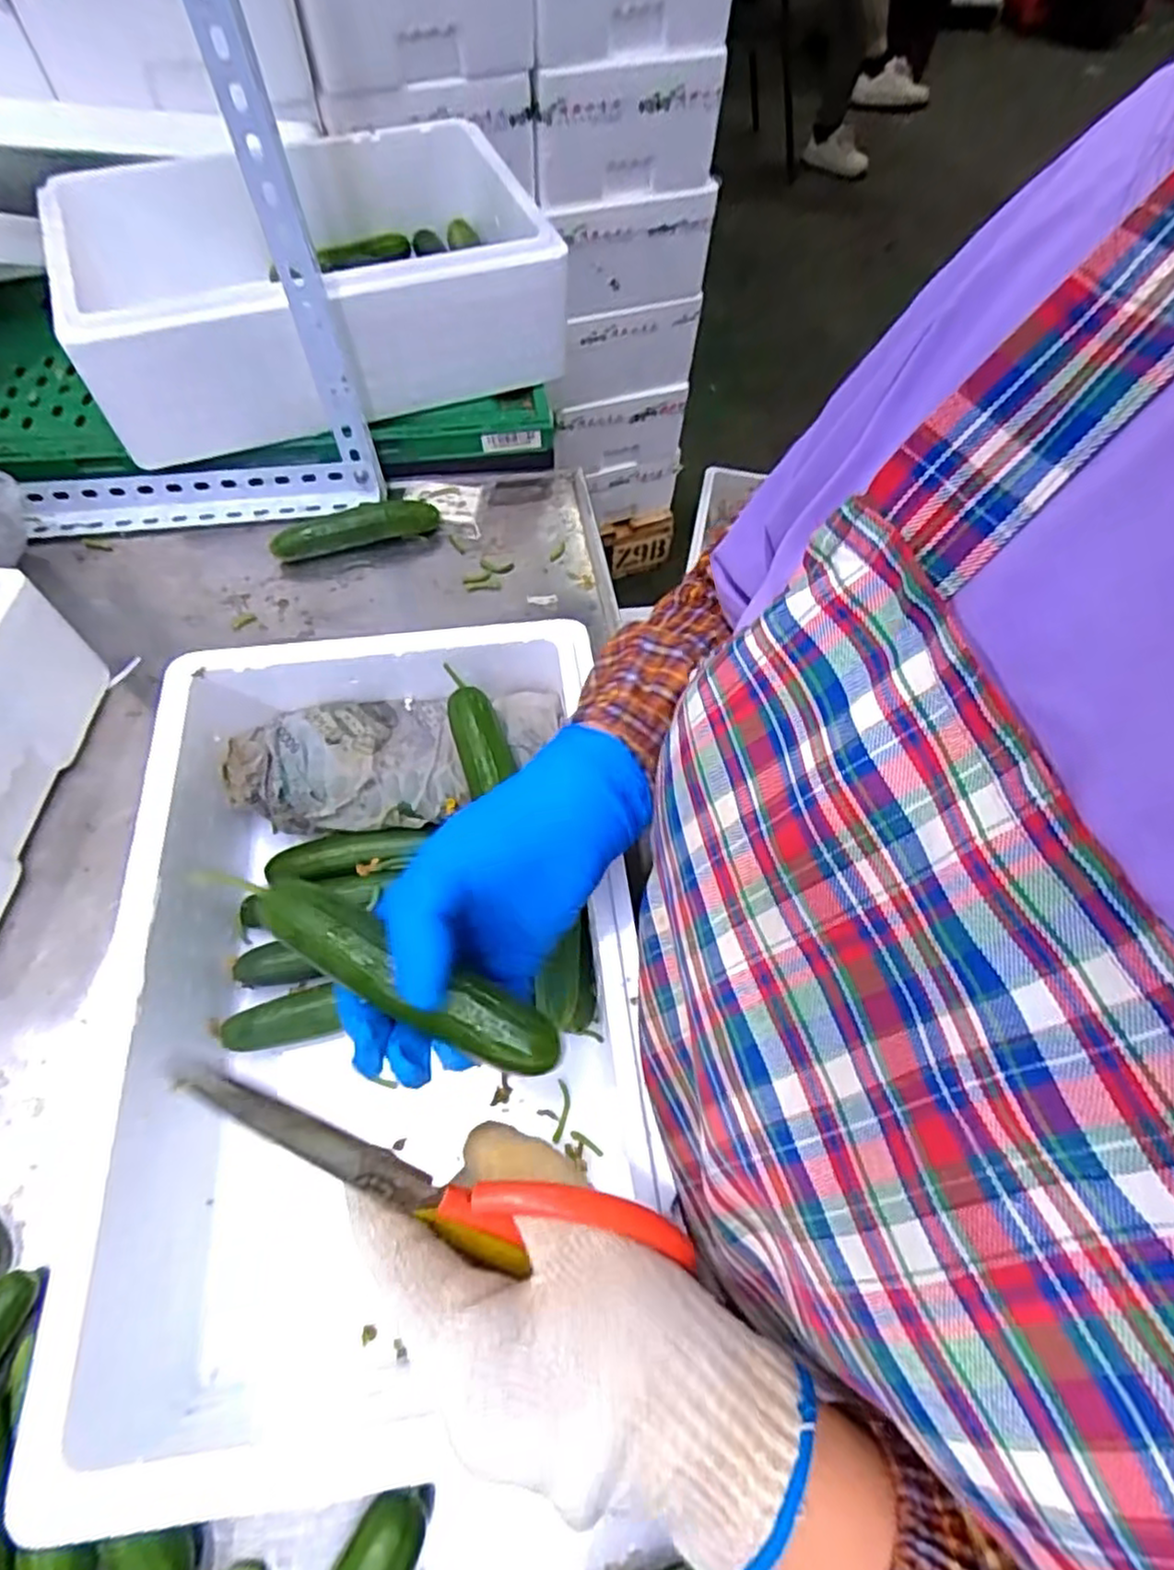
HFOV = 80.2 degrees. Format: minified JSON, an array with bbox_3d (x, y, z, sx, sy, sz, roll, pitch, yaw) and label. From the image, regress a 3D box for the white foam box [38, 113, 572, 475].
[{"bbox_3d":[-0.250,-0.478,0.665,0.431,0.129,0.266,-20,64,-12],"label":"white foam box"}]

